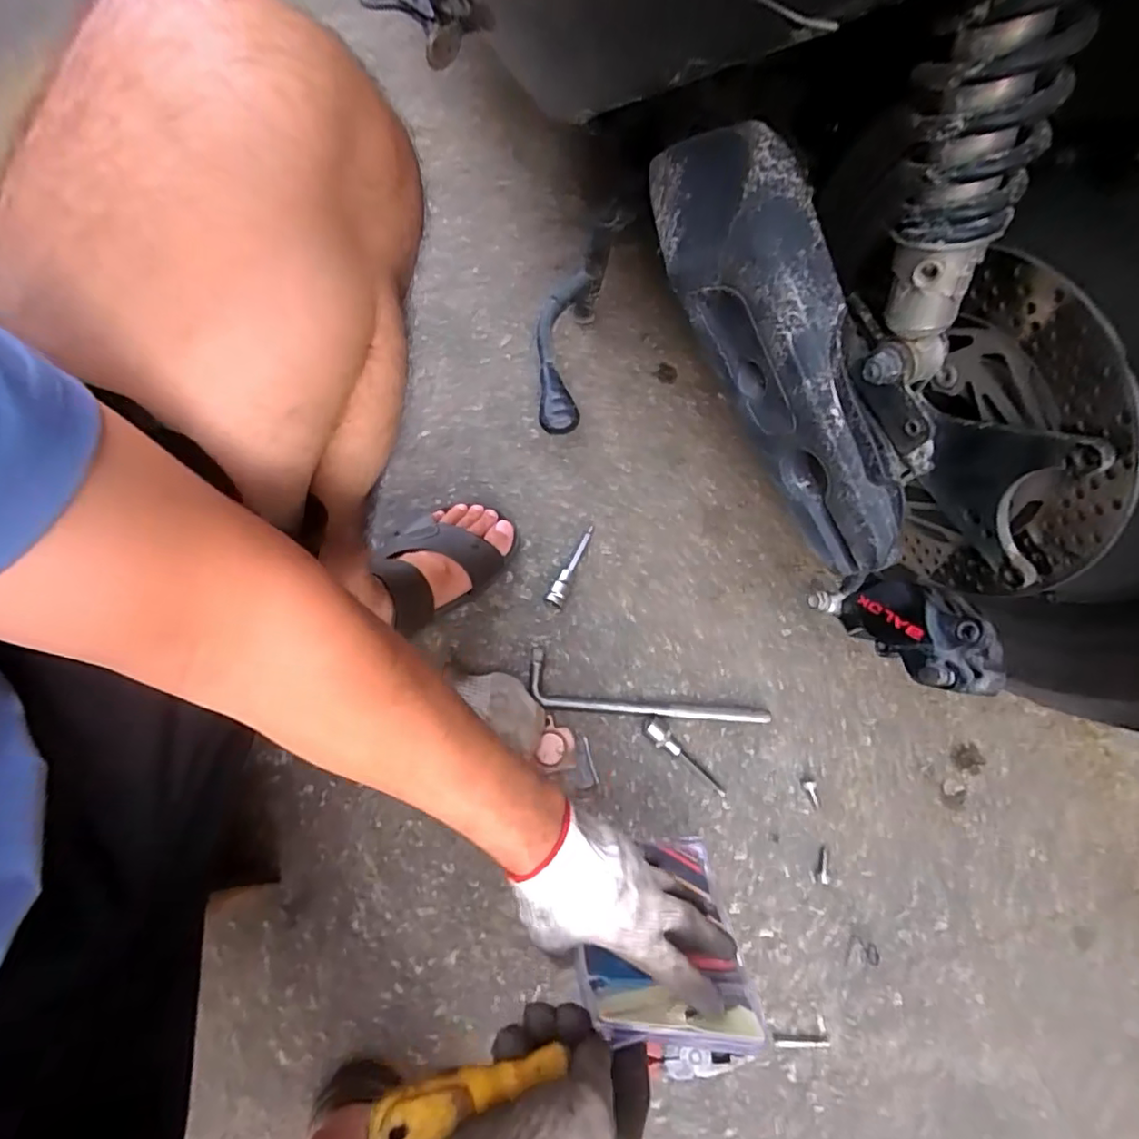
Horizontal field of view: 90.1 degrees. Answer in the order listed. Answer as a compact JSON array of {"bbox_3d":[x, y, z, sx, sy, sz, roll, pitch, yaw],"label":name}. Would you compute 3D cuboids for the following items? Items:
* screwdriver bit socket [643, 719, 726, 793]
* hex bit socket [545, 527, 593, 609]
[{"bbox_3d":[0.111,0.181,0.548,0.097,0.022,0.018,42,77,-3],"label":"screwdriver bit socket"},{"bbox_3d":[0.001,-0.006,0.602,0.017,0.024,0.099,24,76,5],"label":"hex bit socket"}]

